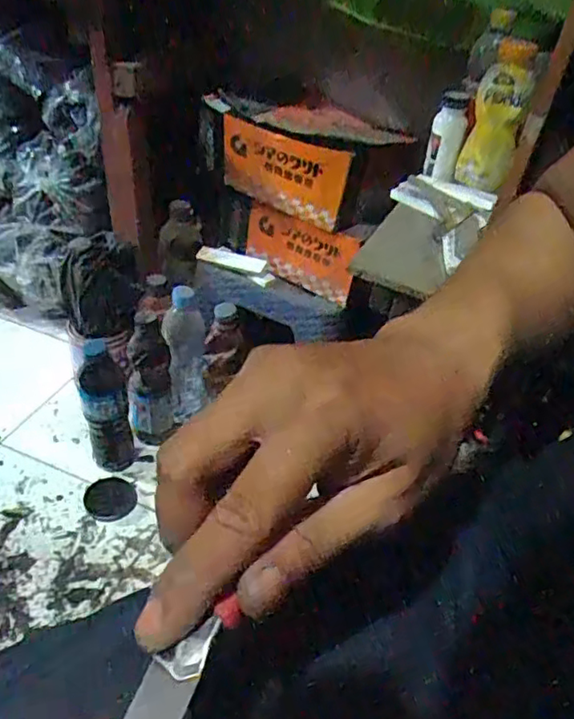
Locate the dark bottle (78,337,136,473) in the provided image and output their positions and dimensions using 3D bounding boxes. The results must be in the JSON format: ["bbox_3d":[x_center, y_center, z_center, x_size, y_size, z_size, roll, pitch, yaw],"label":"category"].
[{"bbox_3d":[-0.257,0.073,0.869,0.068,0.206,0.052,-7,42,-17],"label":"dark bottle"}]

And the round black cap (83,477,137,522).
[{"bbox_3d":[-0.255,0.200,0.880,0.072,0.009,0.071,5,40,-4],"label":"round black cap"}]

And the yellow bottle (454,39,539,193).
[{"bbox_3d":[0.241,-0.276,0.697,0.055,0.148,0.059,20,41,14],"label":"yellow bottle"}]

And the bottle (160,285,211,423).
[{"bbox_3d":[-0.159,0.002,0.953,0.065,0.227,0.058,0,40,-9],"label":"bottle"}]

